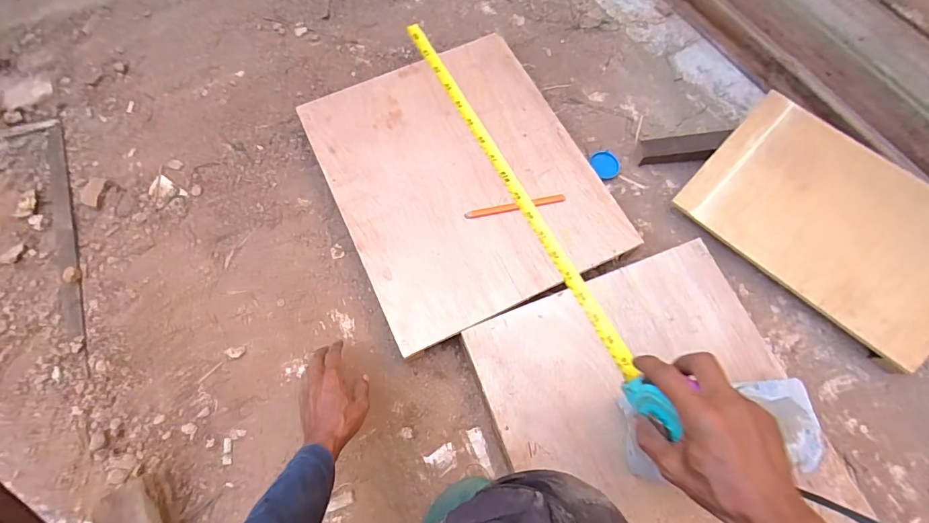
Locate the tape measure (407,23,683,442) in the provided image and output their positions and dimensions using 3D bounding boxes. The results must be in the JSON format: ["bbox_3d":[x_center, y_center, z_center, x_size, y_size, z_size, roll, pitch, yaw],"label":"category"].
[{"bbox_3d":[0.065,-0.064,0.439,0.027,0.055,0.493,-27,76,-10],"label":"tape measure"}]

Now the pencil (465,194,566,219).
[{"bbox_3d":[0.081,-0.087,0.668,0.159,0.005,0.017,-13,70,-5],"label":"pencil"}]

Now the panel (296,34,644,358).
[{"bbox_3d":[-0.009,-0.146,0.698,0.393,0.013,0.469,-24,72,-9],"label":"panel"}]

